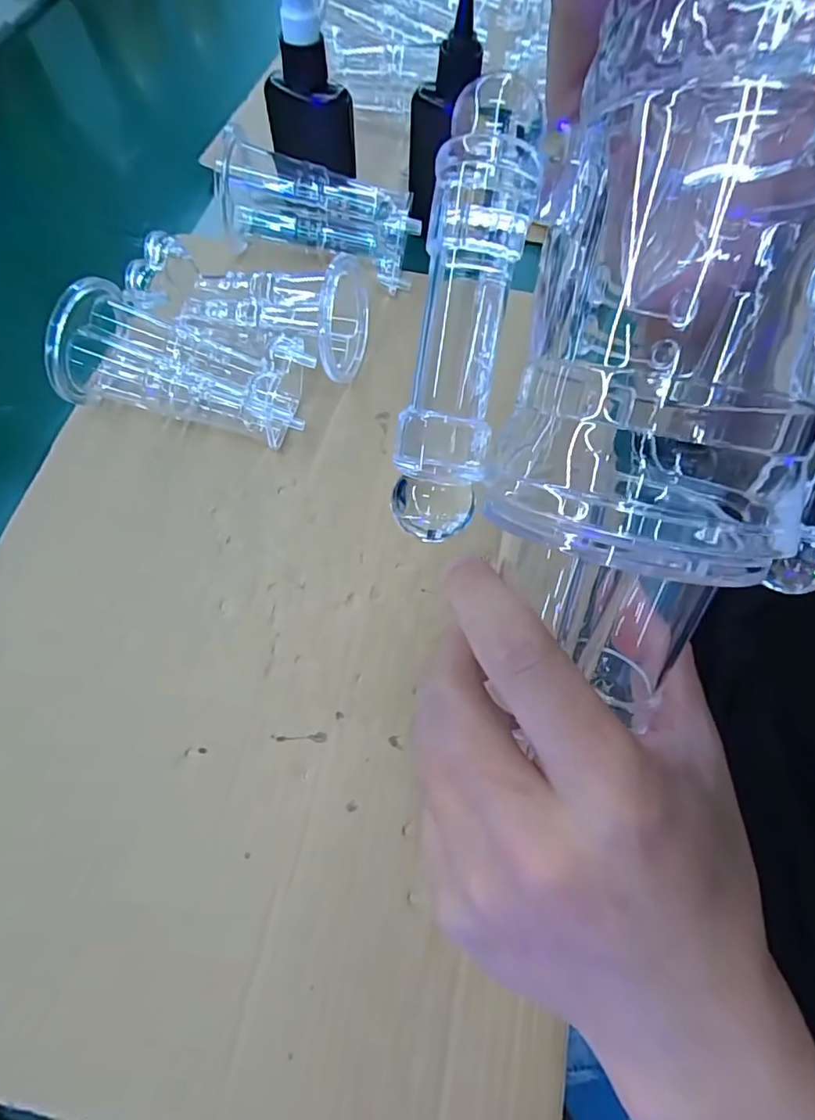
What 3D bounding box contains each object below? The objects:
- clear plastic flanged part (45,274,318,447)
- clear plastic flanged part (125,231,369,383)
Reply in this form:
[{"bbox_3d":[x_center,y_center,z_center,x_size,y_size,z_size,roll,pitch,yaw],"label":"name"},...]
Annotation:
[{"bbox_3d":[-0.129,-0.115,0.309,0.136,0.054,0.064,9,67,2],"label":"clear plastic flanged part"},{"bbox_3d":[-0.095,-0.155,0.328,0.138,0.051,0.069,9,67,2],"label":"clear plastic flanged part"}]

